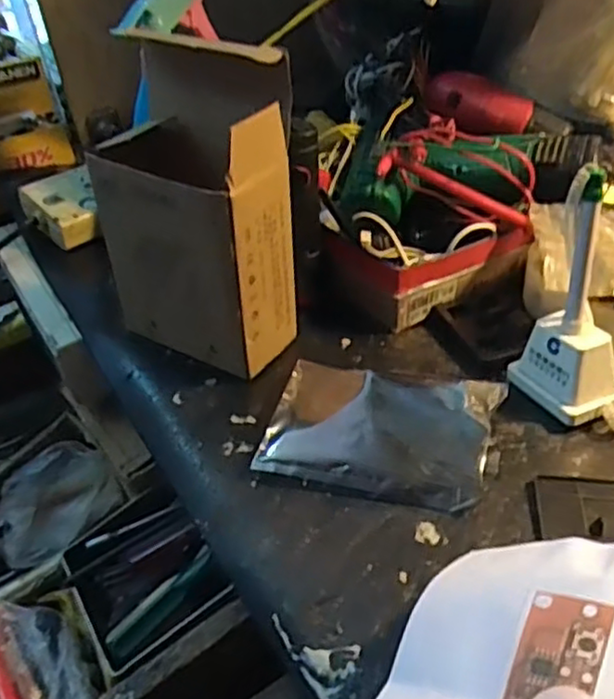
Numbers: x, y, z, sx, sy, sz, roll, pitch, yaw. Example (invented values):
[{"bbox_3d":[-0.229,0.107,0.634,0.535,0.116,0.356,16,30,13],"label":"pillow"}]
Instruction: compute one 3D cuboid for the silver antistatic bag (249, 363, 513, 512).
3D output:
[{"bbox_3d":[0.043,0.045,0.391,0.121,0.017,0.092,9,42,17],"label":"silver antistatic bag"}]

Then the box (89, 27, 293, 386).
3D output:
[{"bbox_3d":[-0.068,-0.082,0.422,0.114,0.189,0.073,18,45,25],"label":"box"}]

